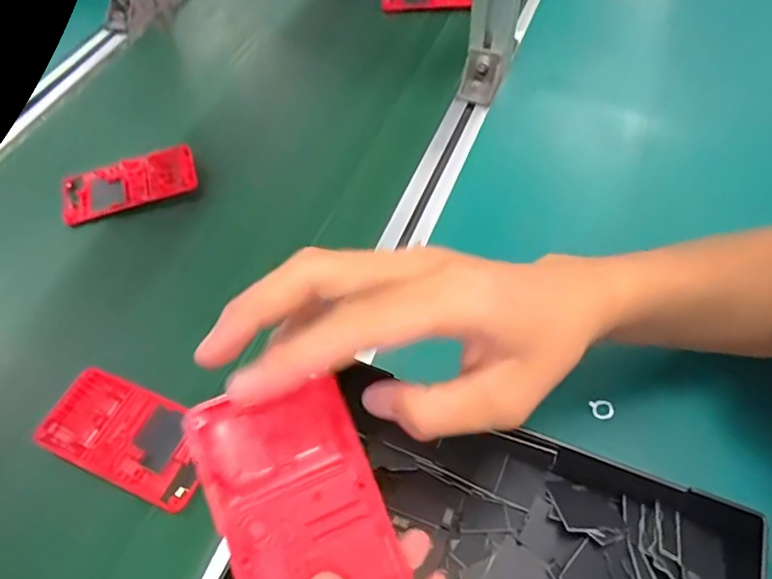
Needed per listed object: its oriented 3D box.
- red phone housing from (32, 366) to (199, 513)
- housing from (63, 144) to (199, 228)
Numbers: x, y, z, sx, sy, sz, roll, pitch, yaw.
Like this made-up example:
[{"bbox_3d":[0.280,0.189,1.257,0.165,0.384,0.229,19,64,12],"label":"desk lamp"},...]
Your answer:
[{"bbox_3d":[-0.176,0.100,0.383,0.119,0.012,0.062,20,59,16],"label":"red phone housing"},{"bbox_3d":[-0.241,-0.101,0.522,0.123,0.014,0.062,-18,56,-9],"label":"housing"}]

